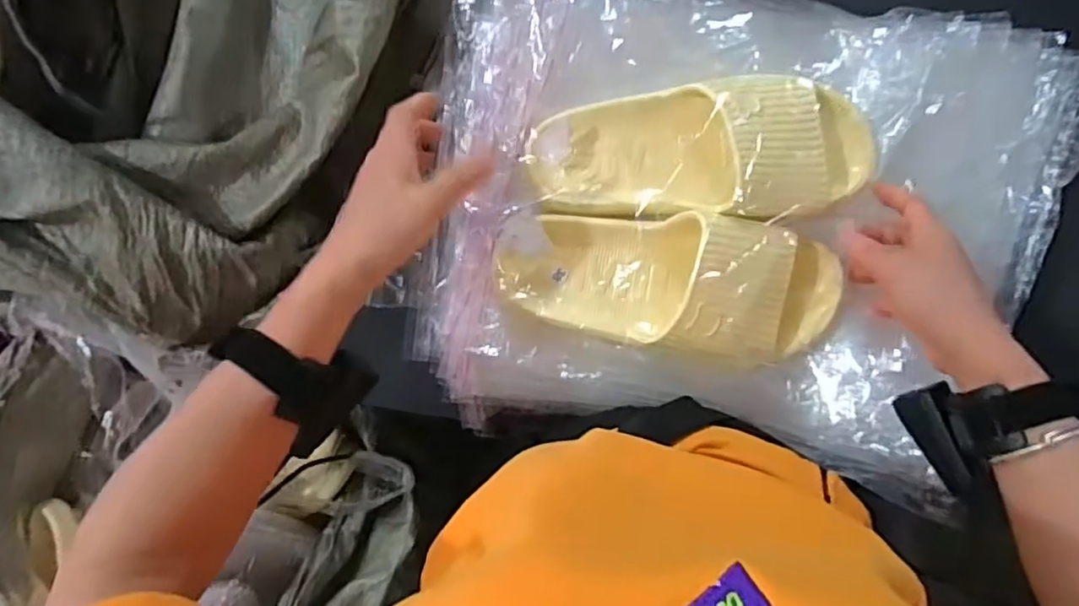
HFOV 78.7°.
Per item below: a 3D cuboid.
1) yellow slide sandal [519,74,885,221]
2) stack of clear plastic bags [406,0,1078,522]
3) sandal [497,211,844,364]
[{"bbox_3d":[0.111,-0.108,0.470,0.241,0.056,0.095,-1,90,11],"label":"yellow slide sandal"},{"bbox_3d":[0.130,-0.058,0.475,0.431,0.075,0.345,8,91,8],"label":"stack of clear plastic bags"},{"bbox_3d":[0.090,-0.015,0.473,0.240,0.061,0.093,8,91,9],"label":"sandal"}]

